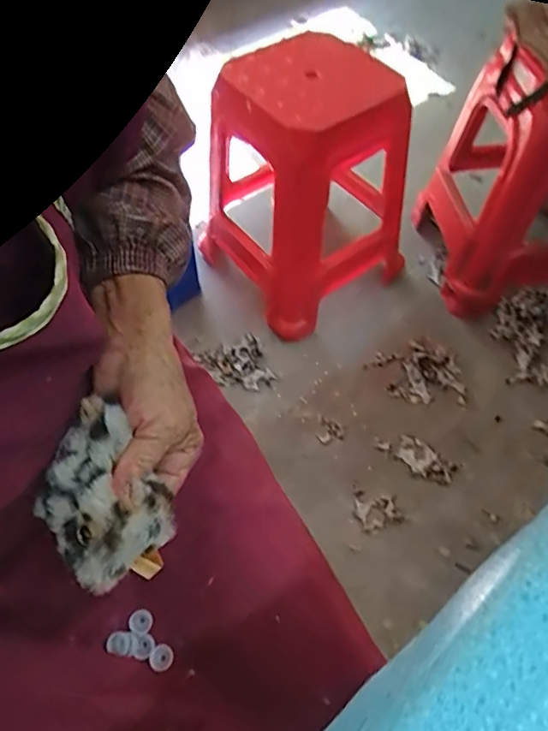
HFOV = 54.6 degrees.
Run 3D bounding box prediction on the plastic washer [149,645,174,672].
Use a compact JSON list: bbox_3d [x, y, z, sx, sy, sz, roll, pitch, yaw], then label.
[{"bbox_3d":[-0.083,0.215,0.390,0.016,0.004,0.017,0,58,0],"label":"plastic washer"}]

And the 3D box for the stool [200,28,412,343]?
[{"bbox_3d":[0.084,-0.383,1.225,0.416,0.579,0.366,-34,64,-19],"label":"stool"}]

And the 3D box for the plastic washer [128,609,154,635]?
[{"bbox_3d":[-0.100,0.192,0.398,0.017,0.006,0.017,0,58,0],"label":"plastic washer"}]

